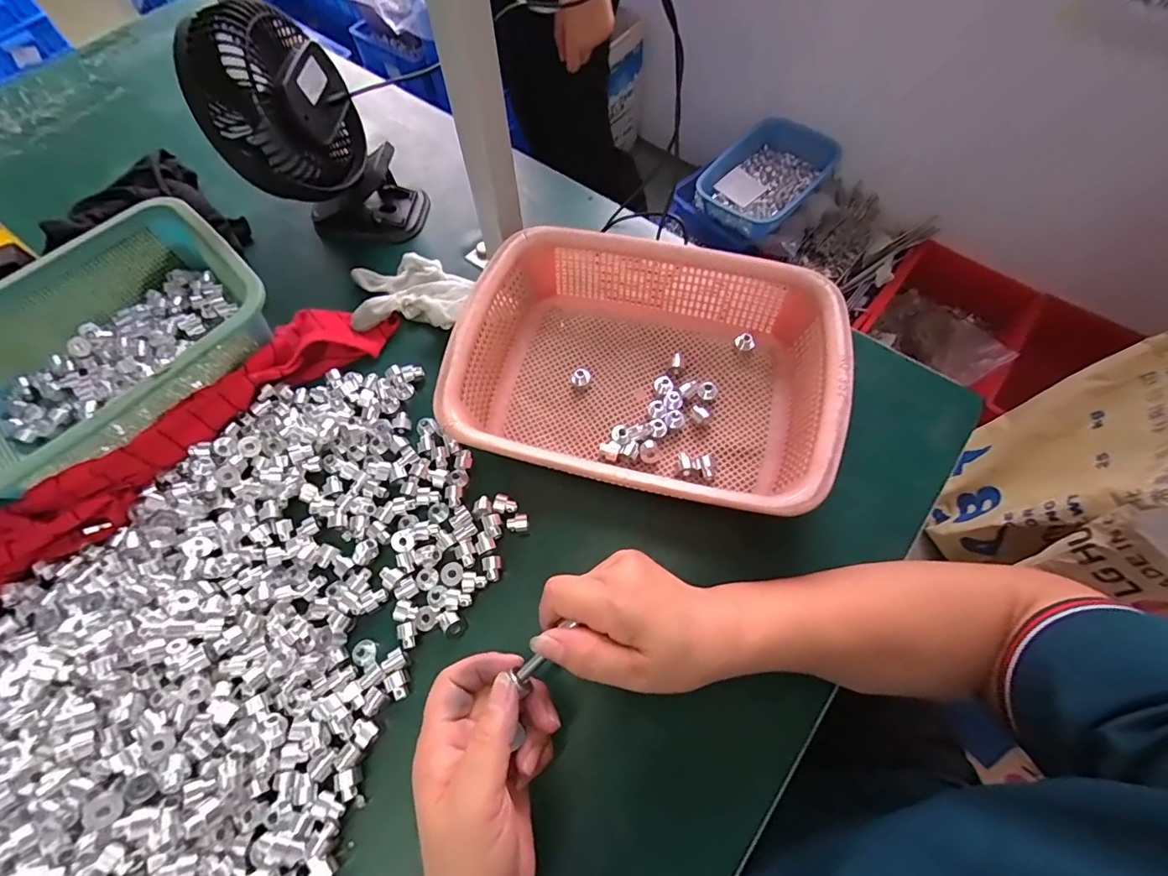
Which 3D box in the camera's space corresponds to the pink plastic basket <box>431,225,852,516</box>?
[{"bbox_3d":[0.048,-0.054,0.412,0.291,0.077,0.215,13,66,7],"label":"pink plastic basket"}]

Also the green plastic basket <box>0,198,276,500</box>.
[{"bbox_3d":[-0.426,-0.083,0.437,0.266,0.068,0.202,-39,70,-15],"label":"green plastic basket"}]

